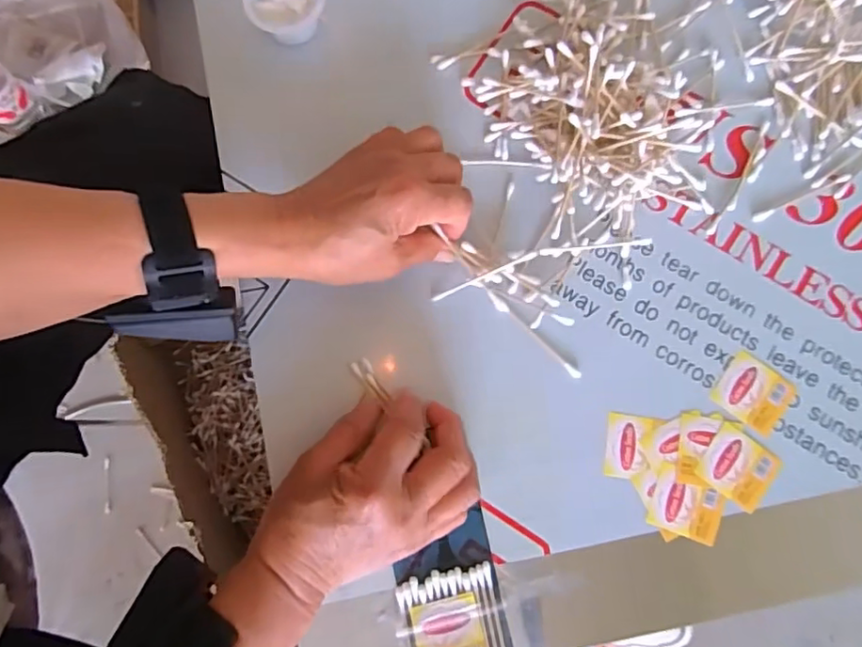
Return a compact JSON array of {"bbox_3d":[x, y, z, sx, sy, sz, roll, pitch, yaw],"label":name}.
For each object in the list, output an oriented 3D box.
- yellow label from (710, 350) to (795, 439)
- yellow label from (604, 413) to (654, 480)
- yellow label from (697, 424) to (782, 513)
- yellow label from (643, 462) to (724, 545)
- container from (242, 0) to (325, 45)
[{"bbox_3d":[0.207,0.045,0.382,0.045,0.004,0.041,33,81,5],"label":"yellow label"},{"bbox_3d":[0.125,0.078,0.377,0.029,0.004,0.040,8,79,0],"label":"yellow label"},{"bbox_3d":[0.193,0.090,0.374,0.044,0.004,0.039,35,81,5],"label":"yellow label"},{"bbox_3d":[0.159,0.113,0.370,0.043,0.004,0.037,20,80,3],"label":"yellow label"},{"bbox_3d":[-0.099,-0.221,0.412,0.053,0.026,0.049,0,79,-1],"label":"container"}]

